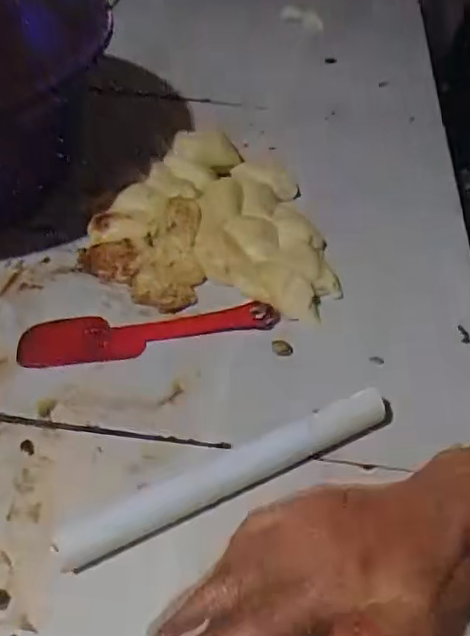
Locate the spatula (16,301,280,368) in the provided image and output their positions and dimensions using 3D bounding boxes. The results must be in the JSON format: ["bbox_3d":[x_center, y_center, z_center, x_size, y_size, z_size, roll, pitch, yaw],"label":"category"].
[{"bbox_3d":[-0.069,0.012,0.486,0.206,0.007,0.046,-4,47,-5],"label":"spatula"}]

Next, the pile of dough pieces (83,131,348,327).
[{"bbox_3d":[-0.017,-0.103,0.580,0.216,0.032,0.234,5,46,4],"label":"pile of dough pieces"}]

